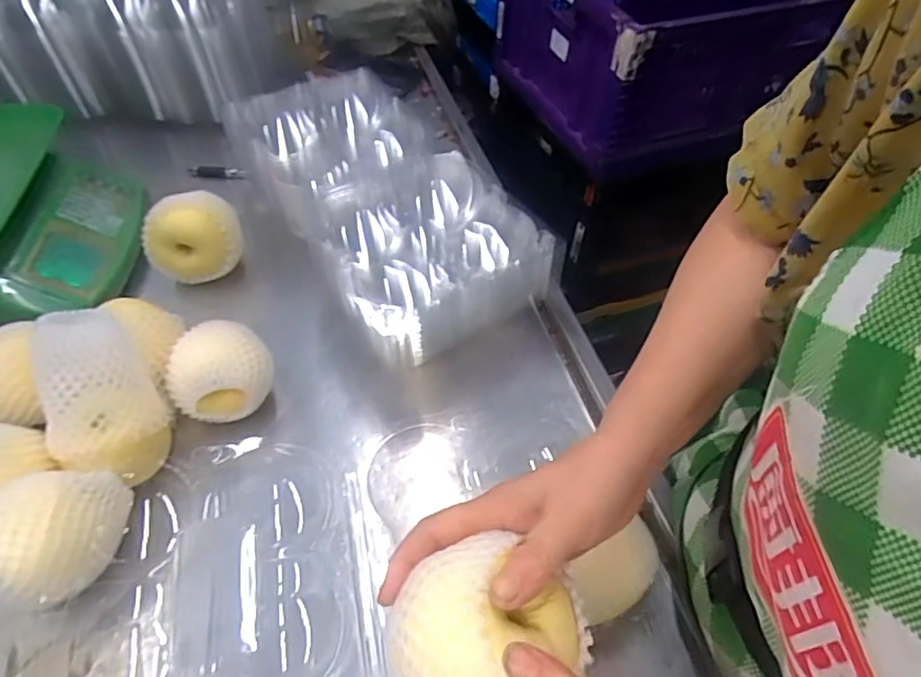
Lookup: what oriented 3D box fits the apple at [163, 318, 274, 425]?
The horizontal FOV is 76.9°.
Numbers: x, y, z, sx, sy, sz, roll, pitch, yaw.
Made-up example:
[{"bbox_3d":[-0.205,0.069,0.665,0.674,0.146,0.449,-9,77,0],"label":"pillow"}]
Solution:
[{"bbox_3d":[-0.218,0.034,0.535,0.085,0.084,0.079,1,50,-1],"label":"apple"}]

